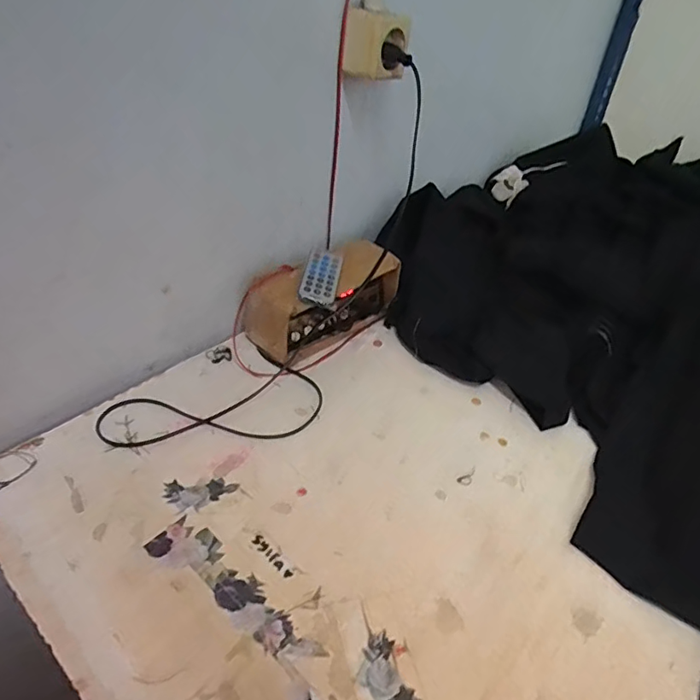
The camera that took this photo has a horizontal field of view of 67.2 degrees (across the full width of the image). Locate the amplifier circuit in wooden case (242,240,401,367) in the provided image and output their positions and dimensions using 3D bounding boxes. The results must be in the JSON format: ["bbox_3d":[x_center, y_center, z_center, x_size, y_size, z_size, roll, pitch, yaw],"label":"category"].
[{"bbox_3d":[-0.026,-0.058,0.615,0.081,0.092,0.184,35,48,31],"label":"amplifier circuit in wooden case"}]

